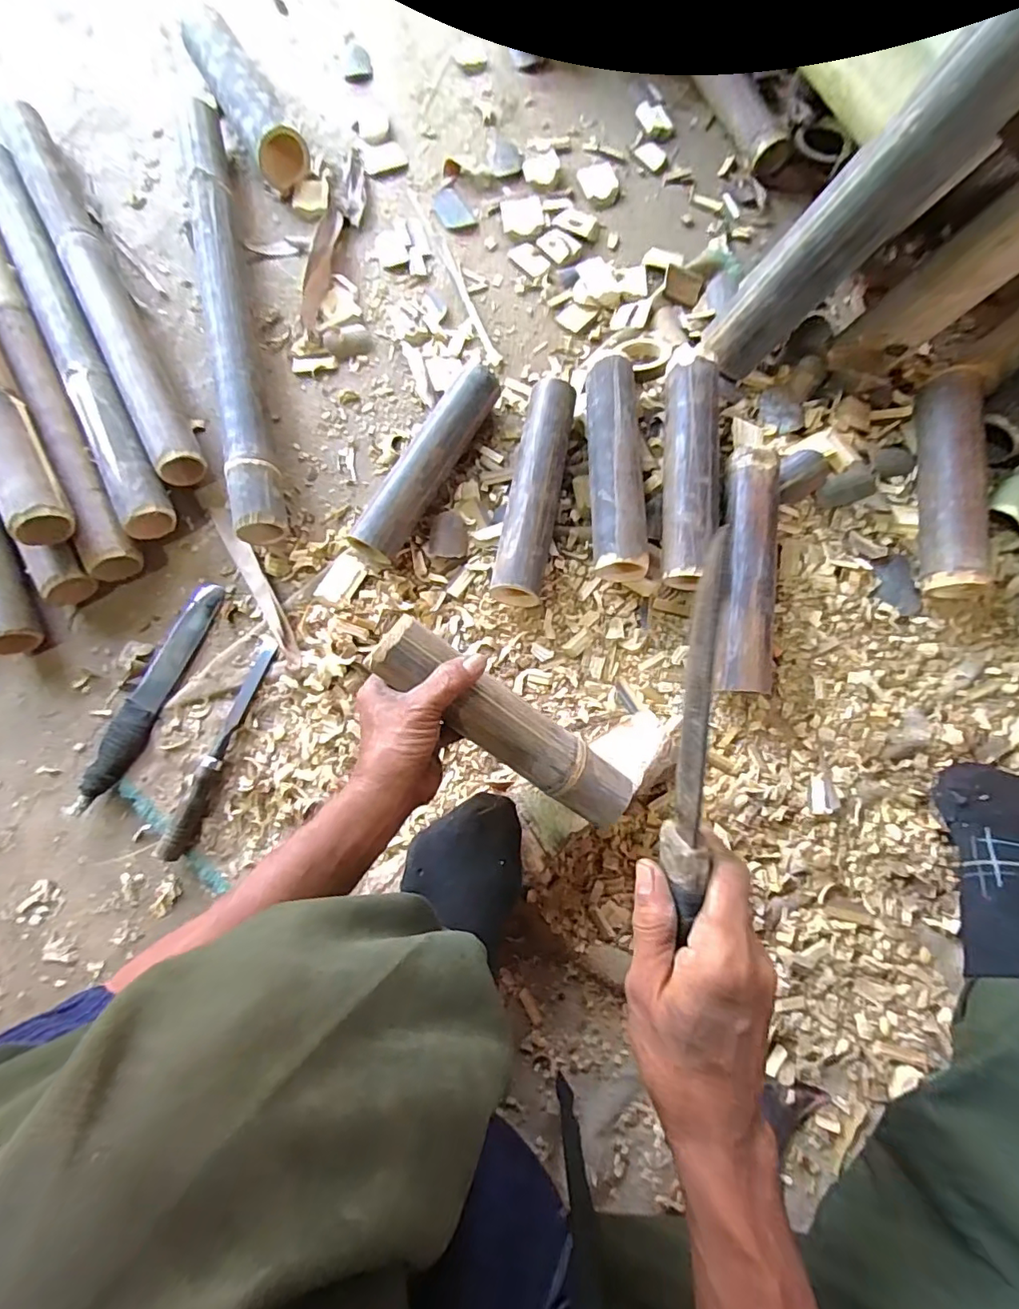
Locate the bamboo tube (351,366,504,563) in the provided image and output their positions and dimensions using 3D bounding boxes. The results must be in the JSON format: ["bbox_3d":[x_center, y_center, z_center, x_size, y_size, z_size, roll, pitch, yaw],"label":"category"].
[{"bbox_3d":[-0.094,-0.224,0.625,0.050,0.059,0.266,28,80,7],"label":"bamboo tube"}]

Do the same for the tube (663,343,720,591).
[{"bbox_3d":[0.204,-0.218,0.606,0.056,0.063,0.291,4,78,2],"label":"tube"}]

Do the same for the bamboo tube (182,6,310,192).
[{"bbox_3d":[-0.368,-0.776,0.747,0.077,0.076,0.254,-32,79,-6],"label":"bamboo tube"}]

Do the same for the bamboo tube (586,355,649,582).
[{"bbox_3d":[0.119,-0.210,0.612,0.054,0.068,0.253,-2,78,1],"label":"bamboo tube"}]

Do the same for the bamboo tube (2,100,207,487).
[{"bbox_3d":[-0.534,-0.479,0.693,0.057,0.057,0.616,-28,79,-5],"label":"bamboo tube"}]

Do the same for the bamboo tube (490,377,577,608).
[{"bbox_3d":[0.031,-0.187,0.613,0.054,0.059,0.274,10,78,3],"label":"bamboo tube"}]

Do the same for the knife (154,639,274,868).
[{"bbox_3d":[-0.314,0.095,0.576,0.025,0.025,0.245,18,79,5],"label":"knife"}]

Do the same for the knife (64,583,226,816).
[{"bbox_3d":[-0.405,0.043,0.597,0.041,0.022,0.277,19,79,5],"label":"knife"}]

